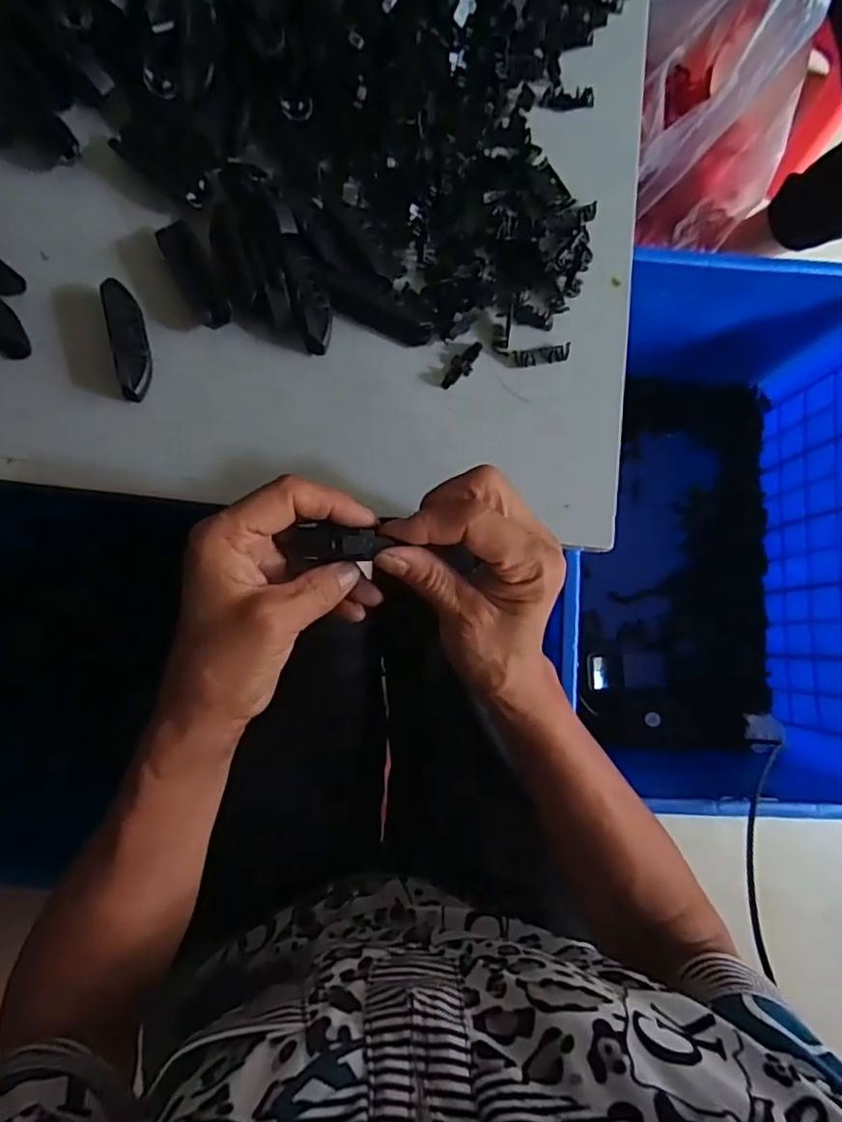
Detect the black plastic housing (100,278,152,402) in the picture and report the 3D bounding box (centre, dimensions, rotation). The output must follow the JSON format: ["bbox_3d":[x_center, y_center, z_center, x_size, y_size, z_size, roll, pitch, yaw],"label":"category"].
[{"bbox_3d":[-0.172,-0.131,0.356,0.018,0.017,0.069,-12,84,-4],"label":"black plastic housing"}]

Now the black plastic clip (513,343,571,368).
[{"bbox_3d":[0.076,-0.129,0.376,0.036,0.004,0.010,-9,84,-4],"label":"black plastic clip"}]

